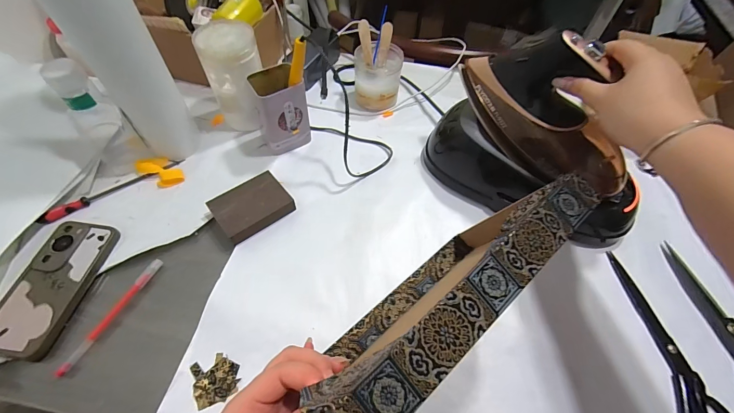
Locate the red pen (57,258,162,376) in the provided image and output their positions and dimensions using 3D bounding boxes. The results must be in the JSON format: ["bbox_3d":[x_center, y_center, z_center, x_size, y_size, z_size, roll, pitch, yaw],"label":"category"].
[{"bbox_3d":[-0.298,0.124,0.384,0.012,0.015,0.145,24,57,13],"label":"red pen"}]

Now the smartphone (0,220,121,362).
[{"bbox_3d":[-0.379,0.092,0.396,0.080,0.014,0.163,8,55,2],"label":"smartphone"}]

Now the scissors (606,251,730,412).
[{"bbox_3d":[0.361,0.168,0.382,0.072,0.011,0.239,6,55,1],"label":"scissors"}]

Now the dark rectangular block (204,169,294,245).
[{"bbox_3d":[-0.158,-0.001,0.456,0.096,0.027,0.069,-34,63,-24],"label":"dark rectangular block"}]

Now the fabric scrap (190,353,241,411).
[{"bbox_3d":[-0.161,0.183,0.349,0.045,0.004,0.048,-17,58,-15],"label":"fabric scrap"}]

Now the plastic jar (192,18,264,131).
[{"bbox_3d":[-0.205,-0.198,0.521,0.082,0.149,0.079,-13,57,-12],"label":"plastic jar"}]

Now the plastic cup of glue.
[{"bbox_3d":[0.019,-0.232,0.589,0.081,0.087,0.078,2,55,-2],"label":"plastic cup of glue"}]

